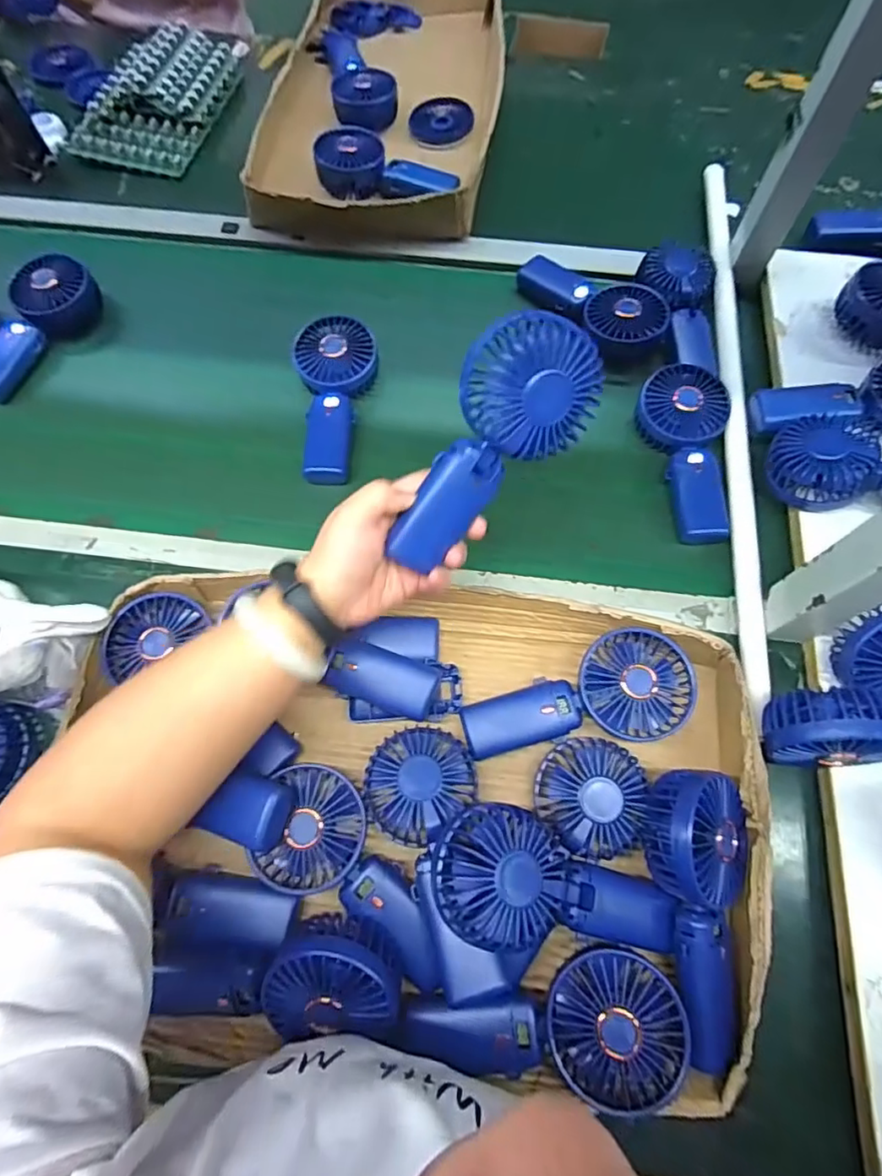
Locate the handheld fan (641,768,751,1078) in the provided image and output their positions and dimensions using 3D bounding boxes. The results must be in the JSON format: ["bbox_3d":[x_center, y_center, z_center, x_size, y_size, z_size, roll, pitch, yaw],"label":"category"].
[{"bbox_3d":[0.183,0.220,0.387,0.075,0.051,0.178,0,82,1],"label":"handheld fan"}]

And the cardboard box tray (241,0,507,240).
[{"bbox_3d":[-0.072,-0.676,0.772,0.296,0.057,0.515,5,68,3],"label":"cardboard box tray"}]

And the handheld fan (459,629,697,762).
[{"bbox_3d":[0.111,0.093,0.453,0.182,0.038,0.083,-18,69,-7],"label":"handheld fan"}]

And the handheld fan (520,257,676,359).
[{"bbox_3d":[0.165,-0.318,0.637,0.183,0.043,0.086,38,73,15],"label":"handheld fan"}]

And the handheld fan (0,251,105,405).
[{"bbox_3d":[-0.459,-0.285,0.618,0.076,0.050,0.188,27,71,11],"label":"handheld fan"}]

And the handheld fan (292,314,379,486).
[{"bbox_3d":[-0.108,-0.199,0.588,0.081,0.042,0.181,-3,68,0],"label":"handheld fan"}]

